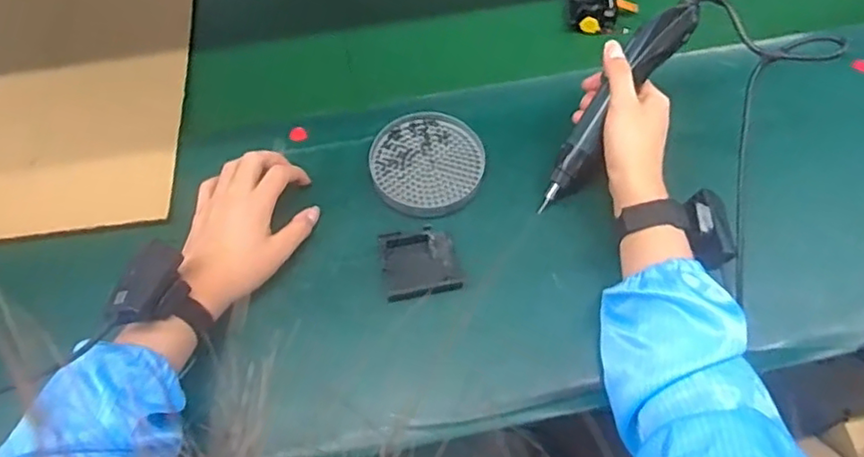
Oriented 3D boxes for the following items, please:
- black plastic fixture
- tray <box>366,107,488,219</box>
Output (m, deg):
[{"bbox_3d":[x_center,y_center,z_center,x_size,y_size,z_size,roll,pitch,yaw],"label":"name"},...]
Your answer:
[{"bbox_3d":[-0.011,0.031,0.573,0.068,0.014,0.063,-10,60,-5],"label":"black plastic fixture"},{"bbox_3d":[-0.005,-0.065,0.632,0.111,0.020,0.122,0,60,0],"label":"tray"}]

